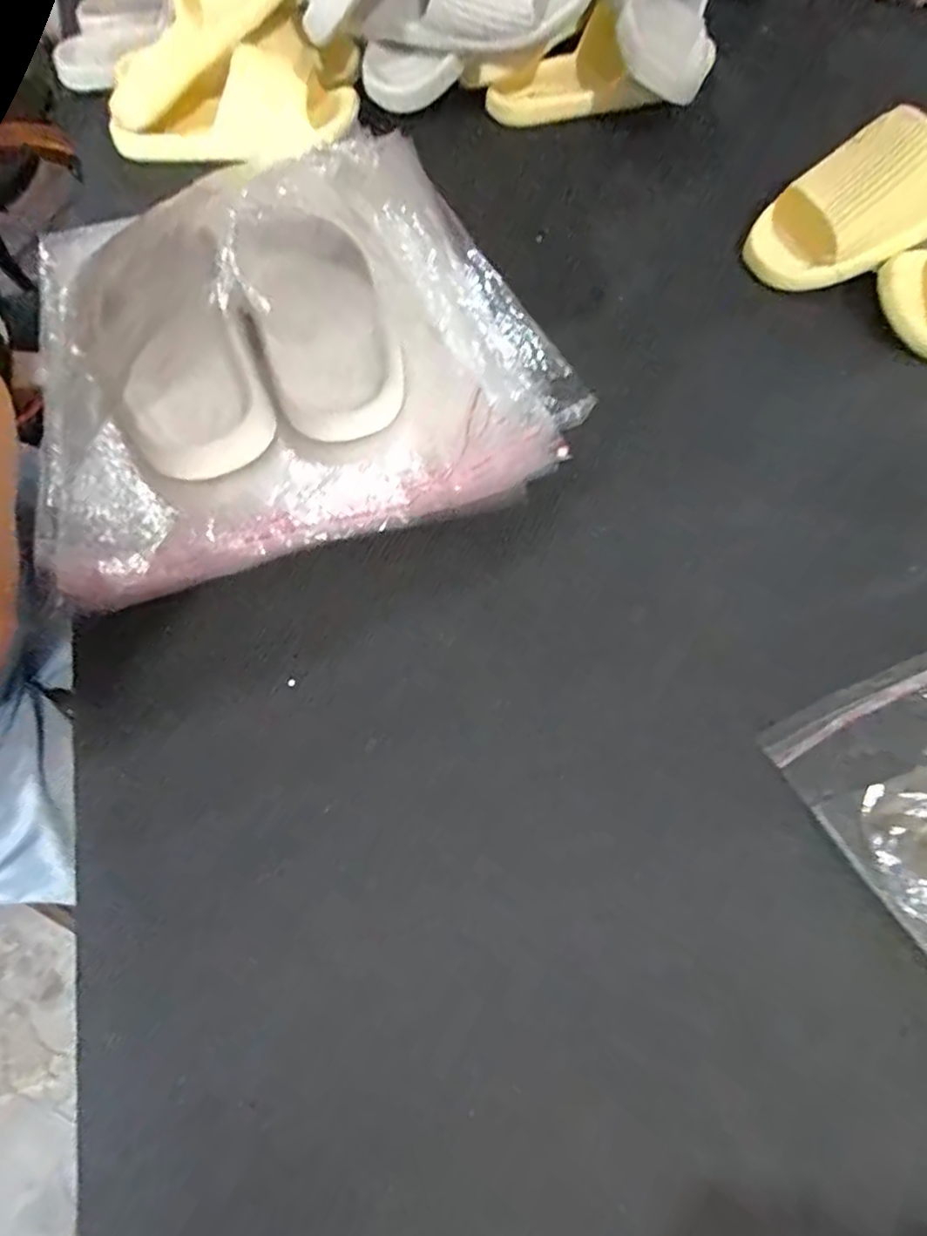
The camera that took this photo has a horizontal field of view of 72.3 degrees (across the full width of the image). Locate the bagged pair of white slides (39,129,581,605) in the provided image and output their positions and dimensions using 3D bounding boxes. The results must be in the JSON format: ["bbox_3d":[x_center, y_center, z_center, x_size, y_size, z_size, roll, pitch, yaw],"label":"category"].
[{"bbox_3d":[-0.130,-0.205,0.455,0.337,0.050,0.354,-19,63,-7],"label":"bagged pair of white slides"}]

